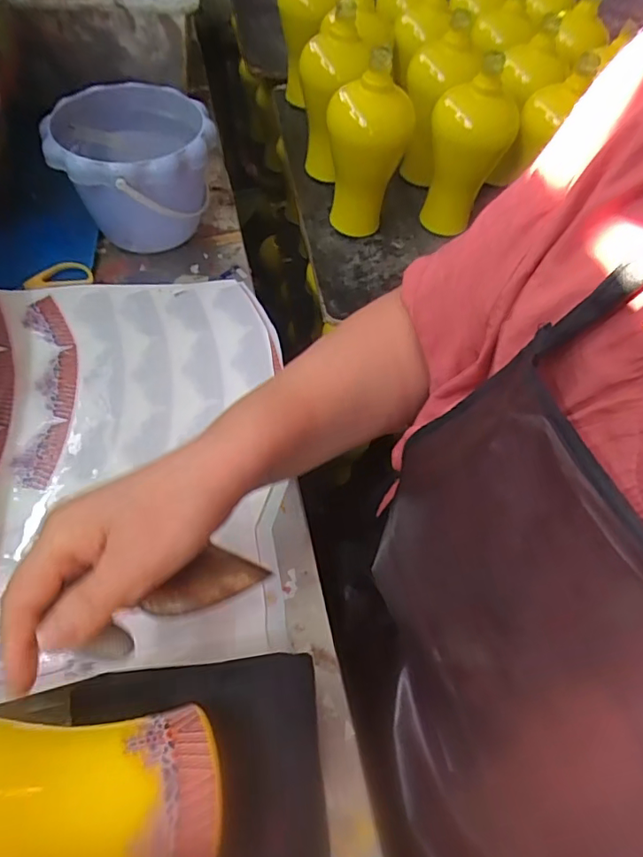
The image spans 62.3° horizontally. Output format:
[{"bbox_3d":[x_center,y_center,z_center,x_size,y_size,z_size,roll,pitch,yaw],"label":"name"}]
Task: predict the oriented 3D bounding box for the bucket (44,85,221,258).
[{"bbox_3d":[-0.185,-0.256,0.544,0.145,0.120,0.149,1,59,-2],"label":"bucket"}]

